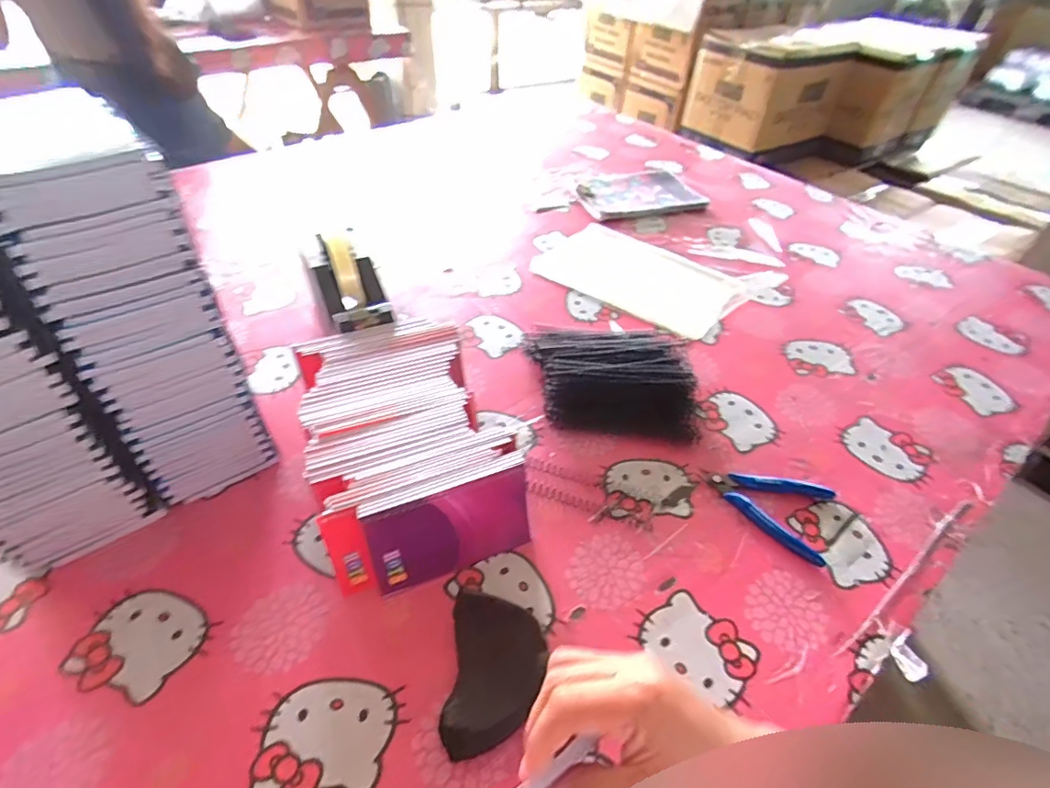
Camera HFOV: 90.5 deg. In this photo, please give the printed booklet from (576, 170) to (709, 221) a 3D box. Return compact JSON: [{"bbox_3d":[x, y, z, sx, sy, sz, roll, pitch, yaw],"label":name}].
[{"bbox_3d":[0.202,-0.373,0.962,0.228,0.023,0.160,-9,46,-14],"label":"printed booklet"}]

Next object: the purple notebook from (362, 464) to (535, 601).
[{"bbox_3d":[-0.056,0.109,0.414,0.128,0.077,0.006,-14,24,-20],"label":"purple notebook"}]

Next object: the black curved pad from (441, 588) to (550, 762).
[{"bbox_3d":[-0.020,0.191,0.364,0.064,0.033,0.100,4,44,-1],"label":"black curved pad"}]

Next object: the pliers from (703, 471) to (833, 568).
[{"bbox_3d":[0.224,0.104,0.481,0.105,0.010,0.079,18,46,13],"label":"pliers"}]

